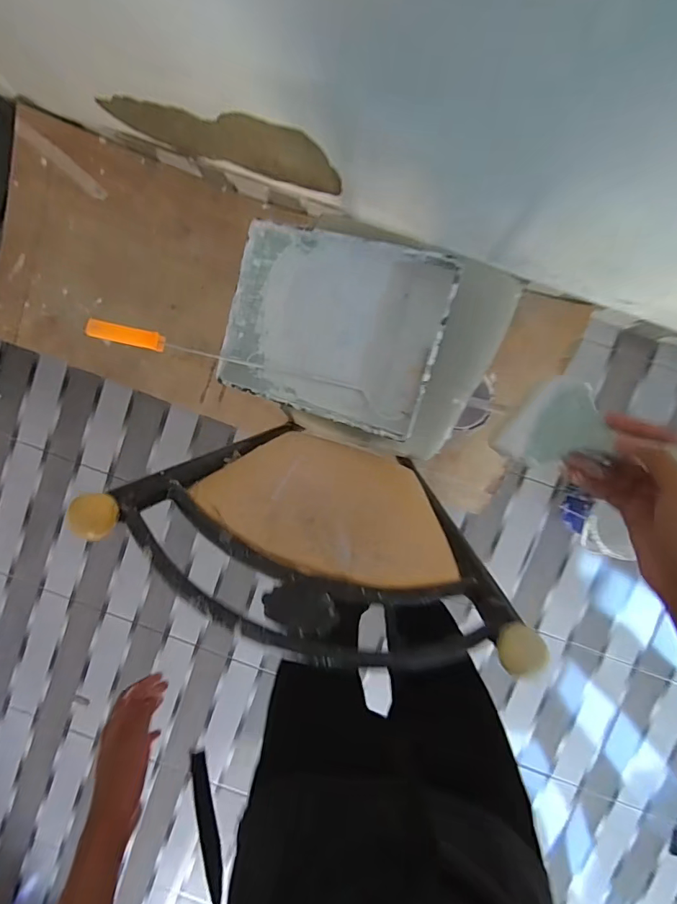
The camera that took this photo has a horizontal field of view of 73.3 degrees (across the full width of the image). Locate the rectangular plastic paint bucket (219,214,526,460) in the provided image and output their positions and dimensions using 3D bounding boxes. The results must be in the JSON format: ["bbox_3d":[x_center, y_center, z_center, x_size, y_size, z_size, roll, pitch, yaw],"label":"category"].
[{"bbox_3d":[0.030,-0.190,0.763,0.446,0.153,0.321,19,104,6],"label":"rectangular plastic paint bucket"}]

